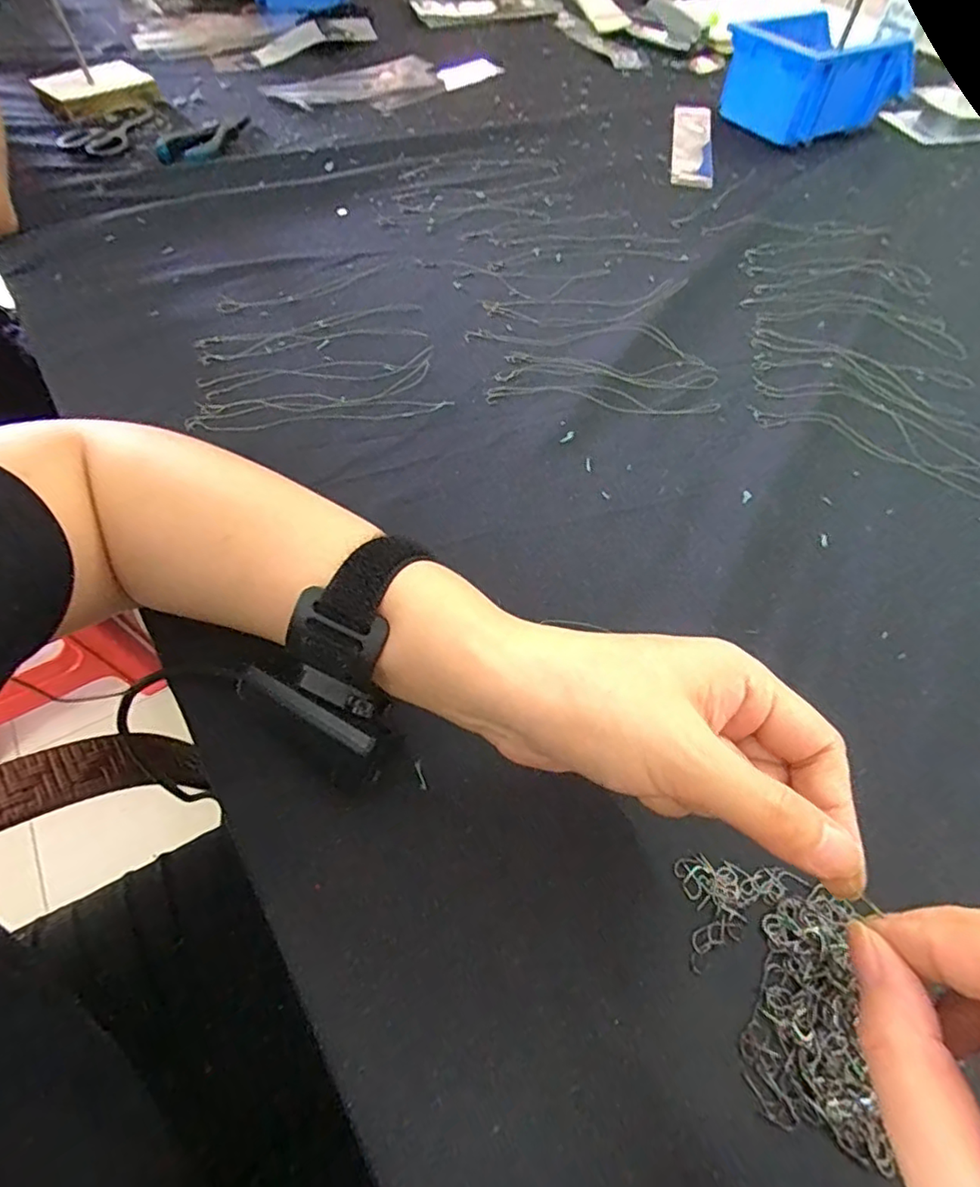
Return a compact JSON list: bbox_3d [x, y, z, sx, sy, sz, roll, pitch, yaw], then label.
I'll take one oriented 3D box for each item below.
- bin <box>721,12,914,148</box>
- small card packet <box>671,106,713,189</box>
[{"bbox_3d":[0.359,-0.569,0.640,0.208,0.077,0.122,-28,63,-19],"label":"bin"},{"bbox_3d":[0.216,-0.482,0.621,0.041,0.004,0.186,10,58,4],"label":"small card packet"}]

